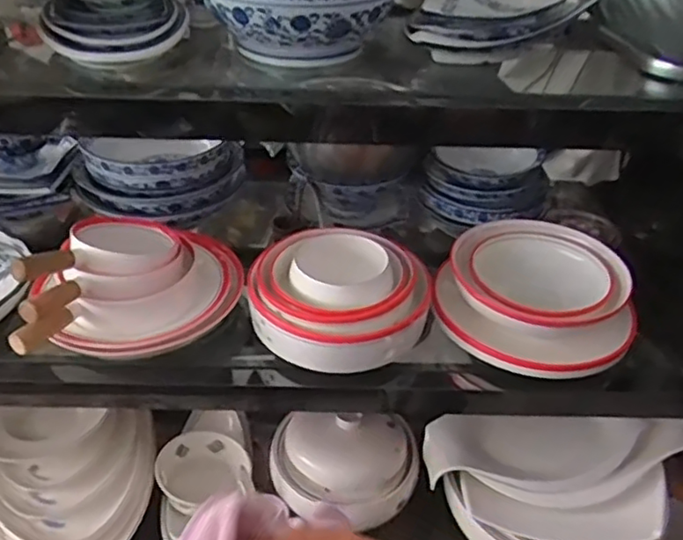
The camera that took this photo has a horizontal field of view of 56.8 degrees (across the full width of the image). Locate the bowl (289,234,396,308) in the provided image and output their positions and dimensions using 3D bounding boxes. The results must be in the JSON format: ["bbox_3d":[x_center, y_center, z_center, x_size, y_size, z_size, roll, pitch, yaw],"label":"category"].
[{"bbox_3d":[0.003,0.012,0.885,0.134,0.062,0.137,1,36,-1],"label":"bowl"}]

